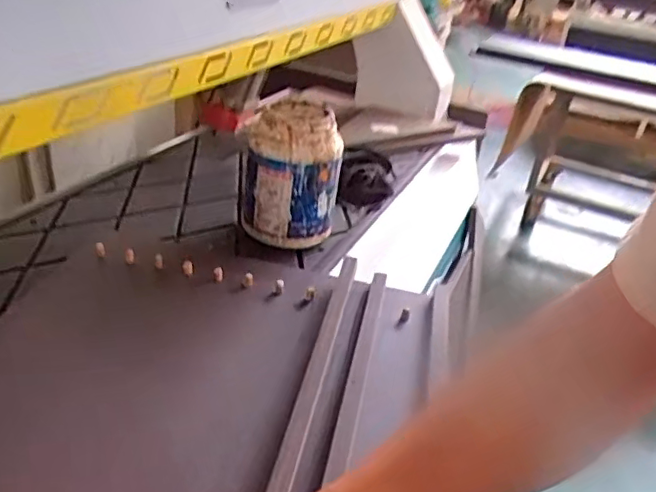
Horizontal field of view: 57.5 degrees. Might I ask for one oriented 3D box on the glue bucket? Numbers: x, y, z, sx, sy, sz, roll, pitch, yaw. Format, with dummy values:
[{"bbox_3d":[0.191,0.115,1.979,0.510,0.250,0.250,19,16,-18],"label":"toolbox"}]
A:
[{"bbox_3d":[-0.057,-0.118,0.903,0.140,0.179,0.145,3,30,-9],"label":"glue bucket"}]

